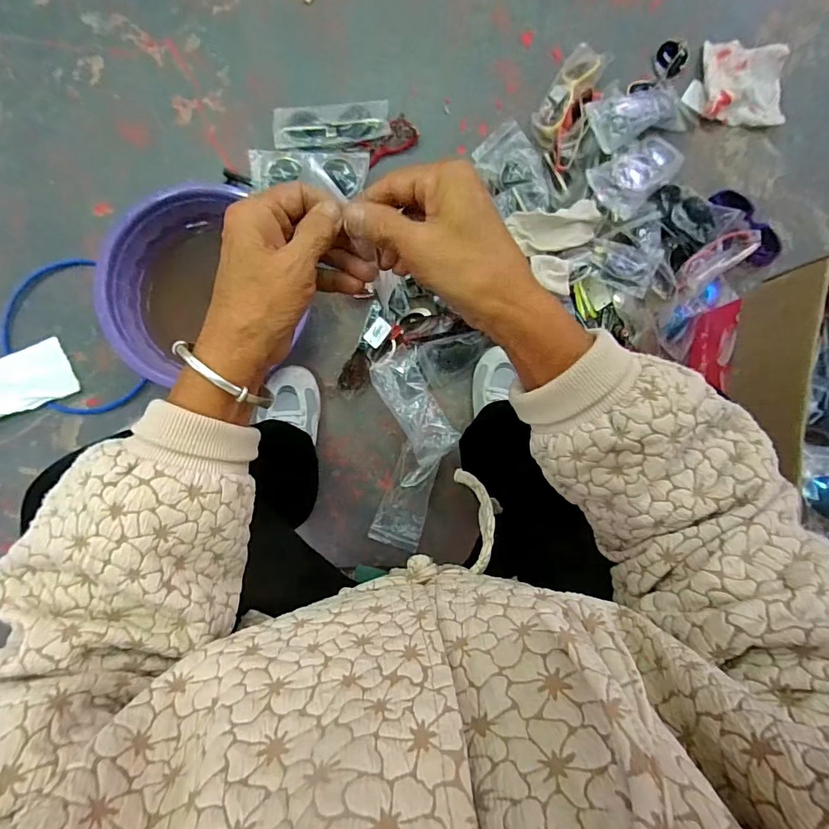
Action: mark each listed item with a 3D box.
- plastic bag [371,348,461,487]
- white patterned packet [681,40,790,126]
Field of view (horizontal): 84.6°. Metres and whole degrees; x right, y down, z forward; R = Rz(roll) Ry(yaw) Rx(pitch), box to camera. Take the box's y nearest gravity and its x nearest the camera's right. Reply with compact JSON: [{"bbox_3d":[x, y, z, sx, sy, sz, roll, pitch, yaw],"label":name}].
[{"bbox_3d":[0.003,0.000,0.726,0.096,0.034,0.203,-17,87,0],"label":"plastic bag"},{"bbox_3d":[0.540,-0.556,0.750,0.147,0.032,0.138,7,87,1],"label":"white patterned packet"}]

